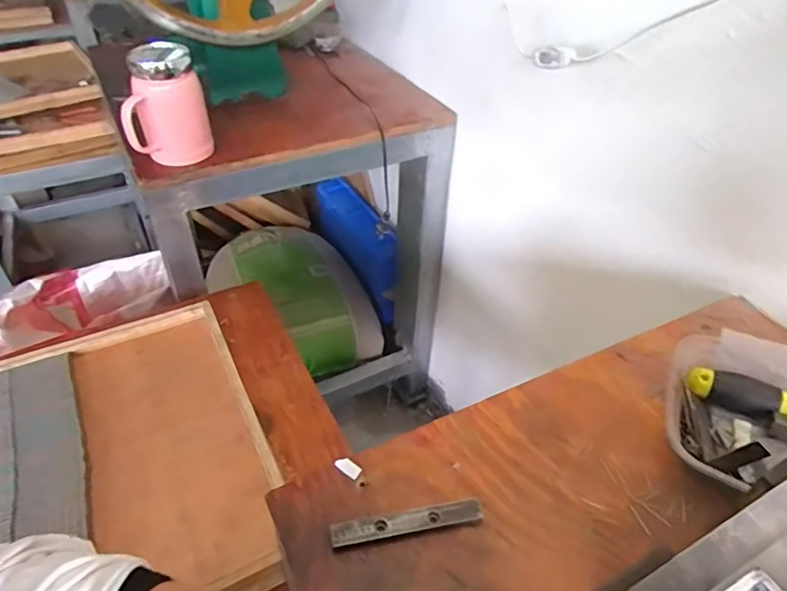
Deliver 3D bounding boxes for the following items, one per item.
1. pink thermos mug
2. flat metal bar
[{"bbox_3d":[-0.312,-0.257,0.731,0.106,0.128,0.088,-19,46,-22],"label":"pink thermos mug"},{"bbox_3d":[0.009,0.153,0.367,0.100,0.011,0.016,-8,42,-10],"label":"flat metal bar"}]

